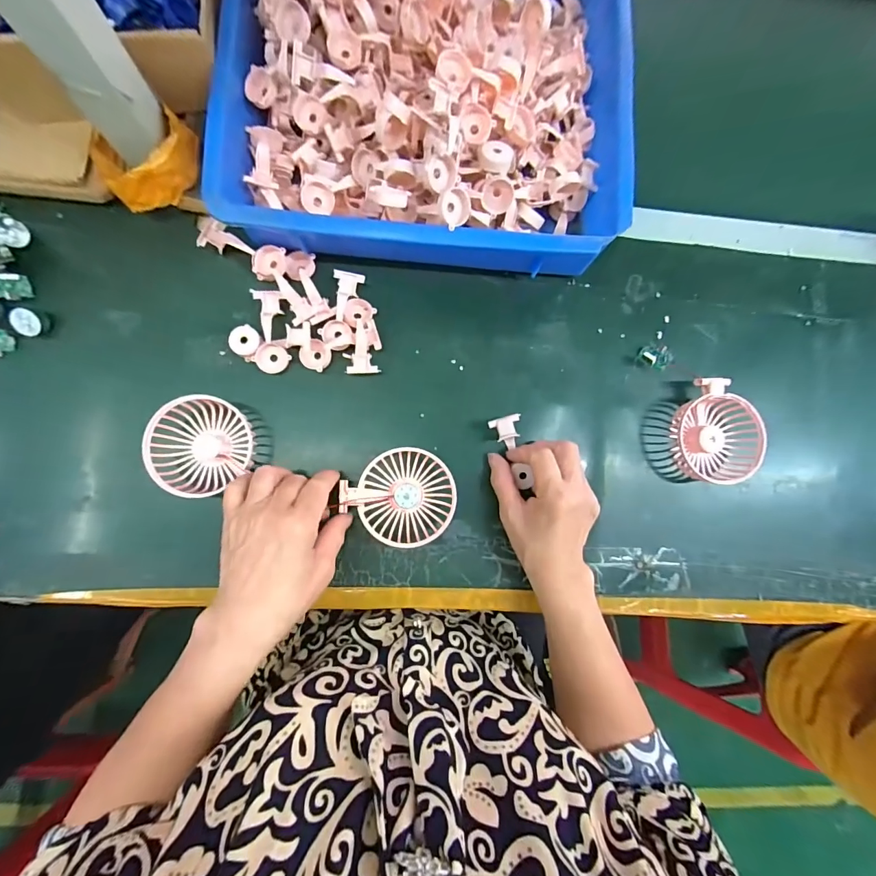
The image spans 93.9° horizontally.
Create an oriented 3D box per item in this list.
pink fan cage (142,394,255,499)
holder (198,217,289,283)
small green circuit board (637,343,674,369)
[{"bbox_3d":[-0.218,0.006,0.374,0.083,0.031,0.079,0,85,-6],"label":"pink fan cage"},{"bbox_3d":[-0.188,-0.180,0.391,0.086,0.014,0.033,23,83,-4],"label":"holder"},{"bbox_3d":[0.224,-0.084,0.424,0.020,0.025,0.027,-31,89,-7],"label":"small green circuit board"}]

